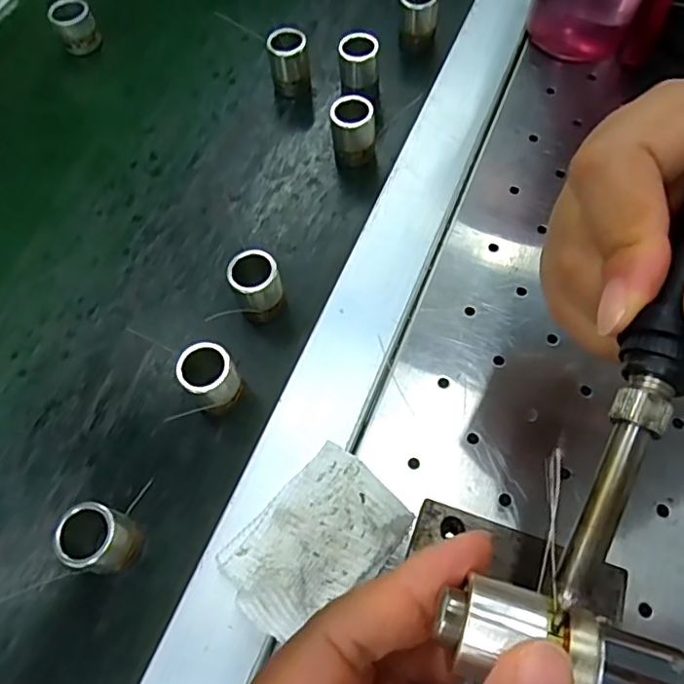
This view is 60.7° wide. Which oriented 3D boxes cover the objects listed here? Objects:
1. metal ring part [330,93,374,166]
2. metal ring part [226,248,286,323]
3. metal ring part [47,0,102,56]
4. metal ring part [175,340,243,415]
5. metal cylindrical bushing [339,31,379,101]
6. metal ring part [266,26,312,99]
[{"bbox_3d":[0.006,-0.114,0.321,0.022,0.035,0.020,-7,62,1],"label":"metal ring part"},{"bbox_3d":[-0.040,-0.026,0.279,0.022,0.032,0.023,-2,62,3],"label":"metal ring part"},{"bbox_3d":[-0.176,-0.208,0.387,0.024,0.031,0.023,-29,64,-11],"label":"metal ring part"},{"bbox_3d":[-0.057,0.017,0.258,0.022,0.033,0.024,-2,62,3],"label":"metal ring part"},{"bbox_3d":[0.010,-0.161,0.347,0.022,0.036,0.021,-2,62,3],"label":"metal cylindrical bushing"},{"bbox_3d":[-0.031,-0.165,0.351,0.023,0.037,0.022,-11,62,-2],"label":"metal ring part"}]

